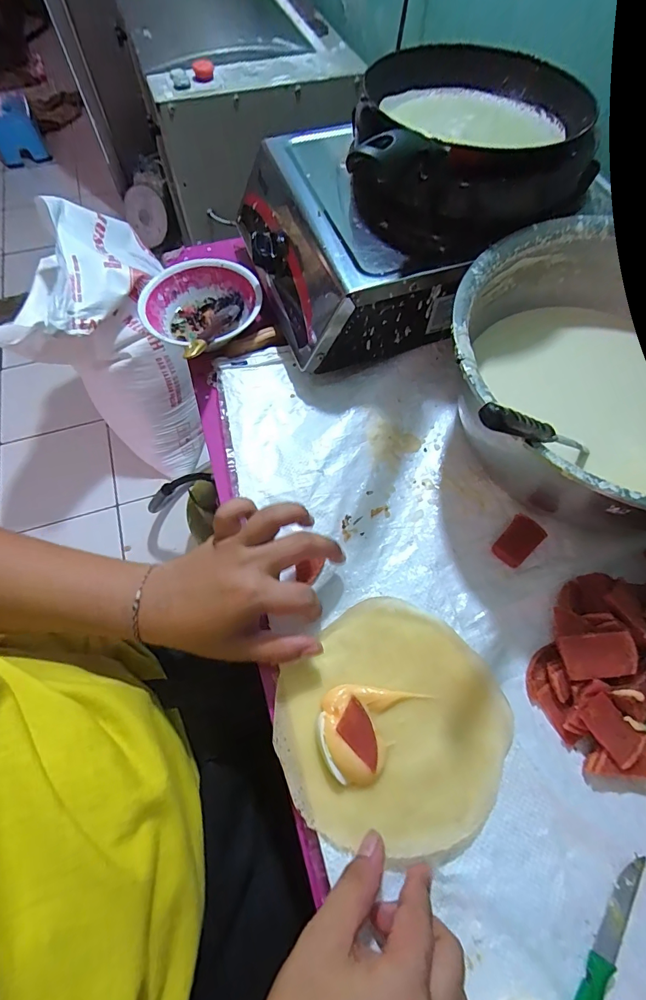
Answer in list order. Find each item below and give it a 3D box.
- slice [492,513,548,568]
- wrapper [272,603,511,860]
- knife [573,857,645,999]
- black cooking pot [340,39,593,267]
[{"bbox_3d":[0.177,0.038,0.381,0.030,0.011,0.050,39,70,17],"label":"slice"},{"bbox_3d":[0.051,0.167,0.318,0.165,0.018,0.162,0,64,0],"label":"wrapper"},{"bbox_3d":[0.166,0.294,0.254,0.019,0.009,0.148,32,68,14],"label":"knife"},{"bbox_3d":[0.137,-0.344,0.415,0.220,0.079,0.213,0,64,0],"label":"black cooking pot"}]

